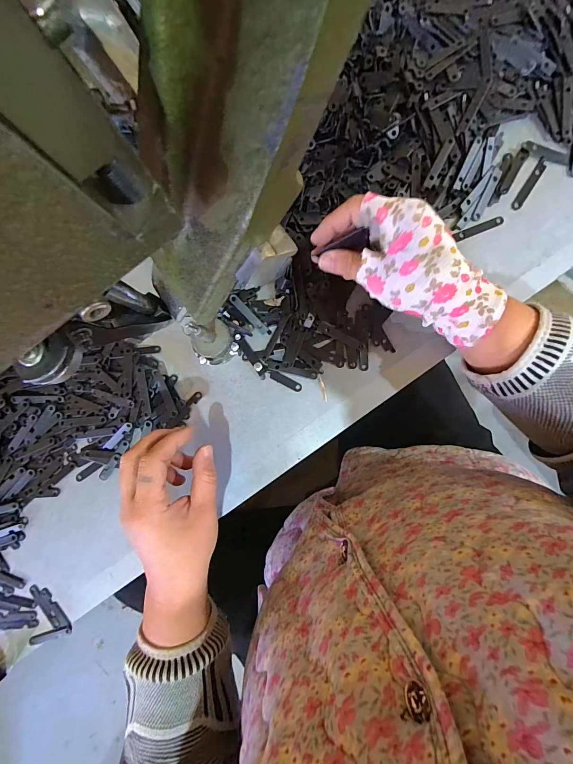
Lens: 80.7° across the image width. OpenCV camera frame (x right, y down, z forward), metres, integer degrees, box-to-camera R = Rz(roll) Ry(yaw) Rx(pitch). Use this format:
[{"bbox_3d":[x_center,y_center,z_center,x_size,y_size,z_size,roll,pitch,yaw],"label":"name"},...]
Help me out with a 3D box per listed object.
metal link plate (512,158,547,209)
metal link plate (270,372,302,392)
[{"bbox_3d":[0.233,-0.189,0.322,0.009,0.004,0.051,32,92,5],"label":"metal link plate"},{"bbox_3d":[-0.001,0.000,0.336,0.034,0.004,0.009,28,92,6],"label":"metal link plate"}]

